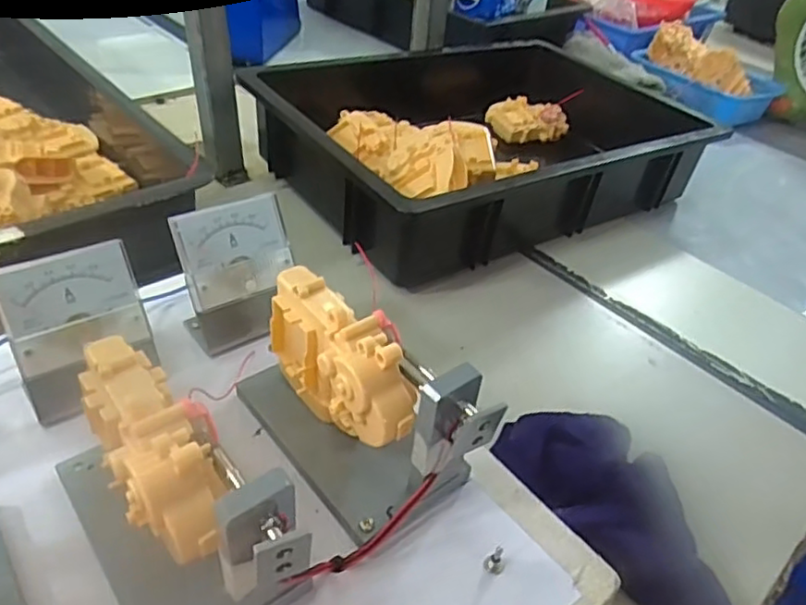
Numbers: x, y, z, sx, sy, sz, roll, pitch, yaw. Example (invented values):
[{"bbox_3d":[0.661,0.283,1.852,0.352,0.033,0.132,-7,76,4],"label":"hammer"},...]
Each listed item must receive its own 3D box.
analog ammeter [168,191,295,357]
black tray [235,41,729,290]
[{"bbox_3d":[-0.099,-0.016,0.384,0.073,0.072,0.045,-22,48,-32],"label":"analog ammeter"},{"bbox_3d":[0.087,-0.190,0.715,0.452,0.094,0.326,-21,47,-30],"label":"black tray"}]

